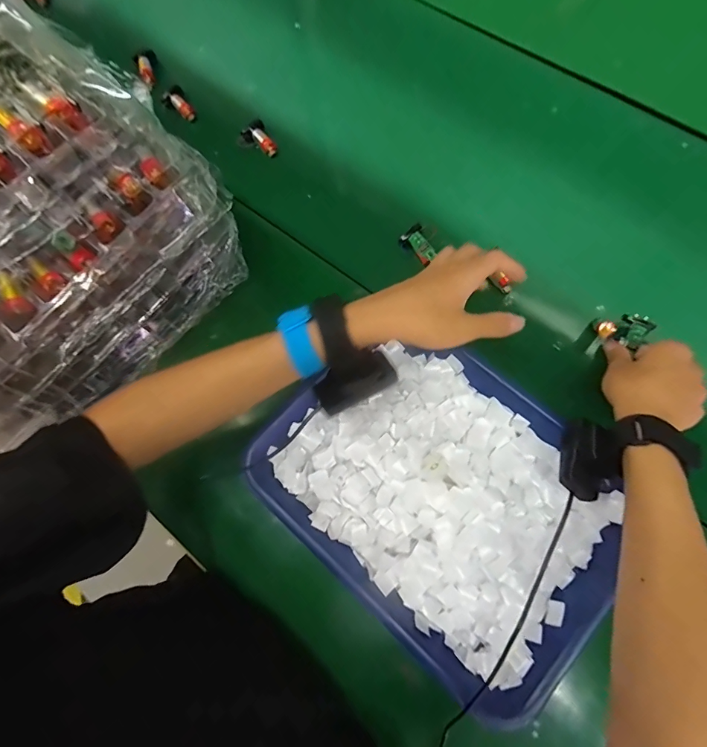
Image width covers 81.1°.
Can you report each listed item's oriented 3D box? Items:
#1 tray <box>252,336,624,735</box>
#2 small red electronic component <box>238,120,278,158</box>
[{"bbox_3d":[0.082,0.117,0.419,0.320,0.044,0.238,41,78,14],"label":"tray"},{"bbox_3d":[-0.130,-0.312,0.556,0.039,0.024,0.046,-33,75,-2],"label":"small red electronic component"}]

